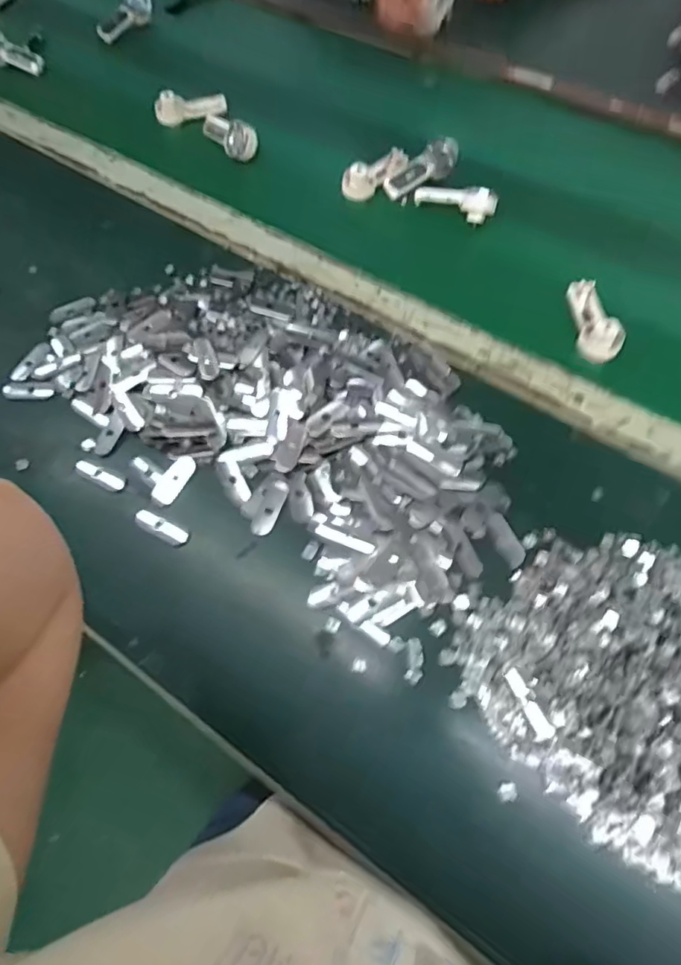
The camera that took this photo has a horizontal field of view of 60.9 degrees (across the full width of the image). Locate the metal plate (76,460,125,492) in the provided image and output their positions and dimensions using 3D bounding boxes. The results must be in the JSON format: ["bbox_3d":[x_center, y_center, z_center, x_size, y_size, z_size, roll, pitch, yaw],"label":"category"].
[{"bbox_3d":[-0.228,-0.007,0.550,0.051,0.008,0.014,26,67,13],"label":"metal plate"}]

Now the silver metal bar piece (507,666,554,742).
[{"bbox_3d":[0.143,0.169,0.440,0.013,0.004,0.054,-21,66,-10],"label":"silver metal bar piece"}]

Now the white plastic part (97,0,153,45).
[{"bbox_3d":[-0.336,-0.738,0.919,0.057,0.038,0.115,21,66,11],"label":"white plastic part"}]

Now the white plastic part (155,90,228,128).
[{"bbox_3d":[-0.205,-0.519,0.798,0.096,0.032,0.032,-16,65,-7],"label":"white plastic part"}]

